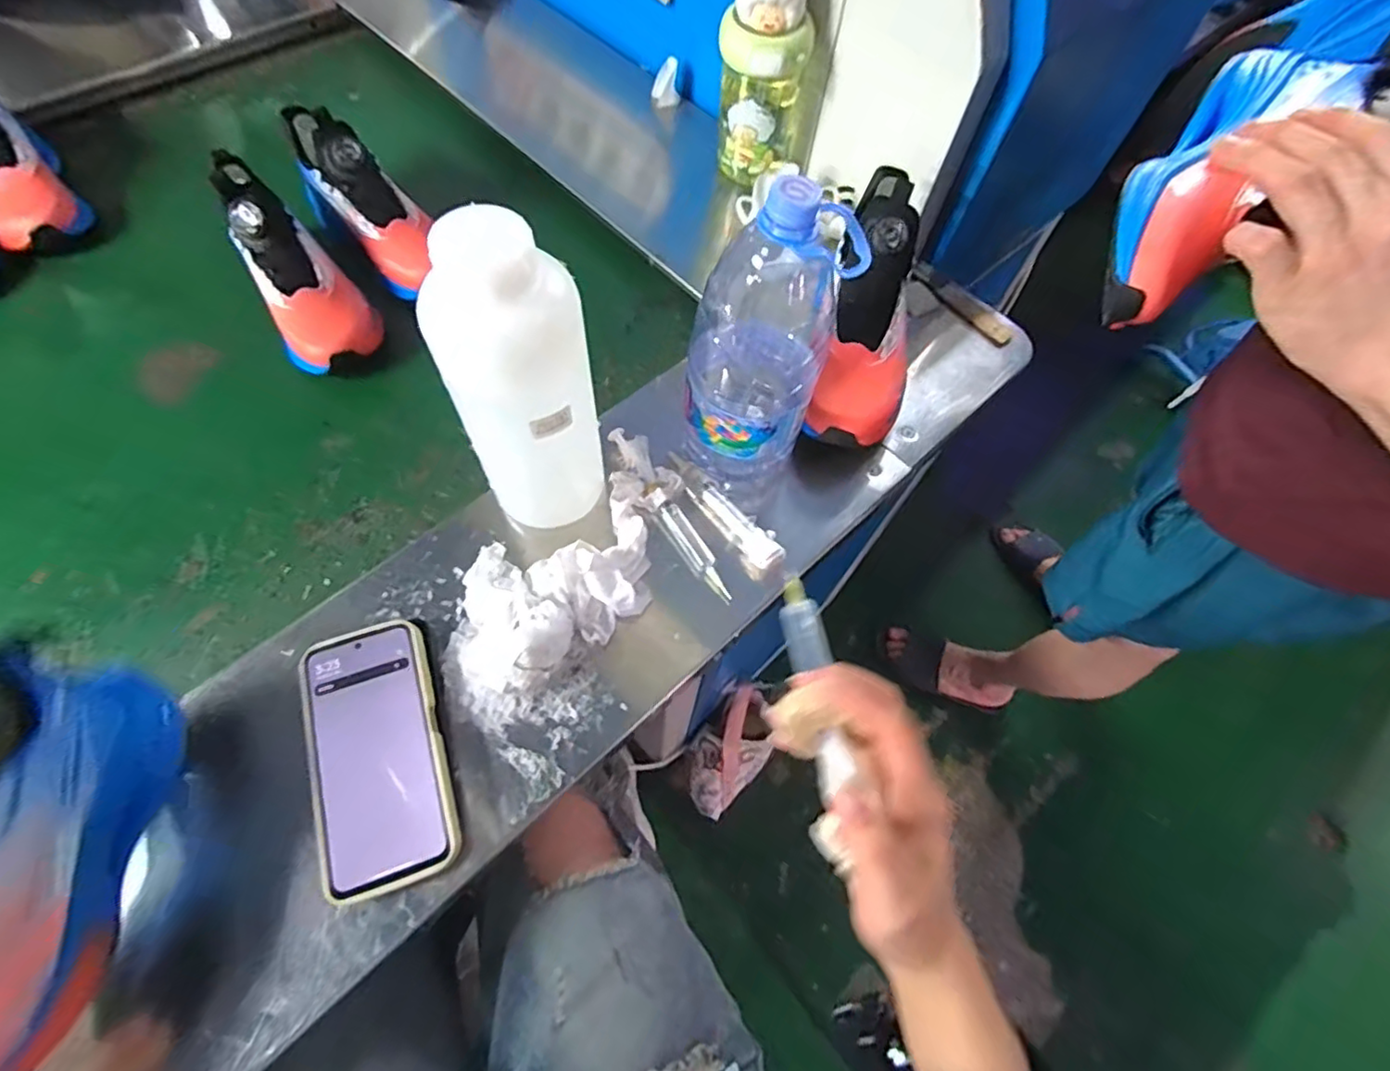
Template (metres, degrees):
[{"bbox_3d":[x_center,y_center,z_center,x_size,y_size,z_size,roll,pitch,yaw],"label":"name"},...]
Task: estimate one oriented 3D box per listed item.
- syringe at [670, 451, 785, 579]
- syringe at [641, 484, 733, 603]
[{"bbox_3d":[0.023,-0.022,0.536,0.025,0.021,0.139,-36,70,-21],"label":"syringe"},{"bbox_3d":[-0.005,0.004,0.523,0.023,0.021,0.118,-31,68,-18],"label":"syringe"}]

